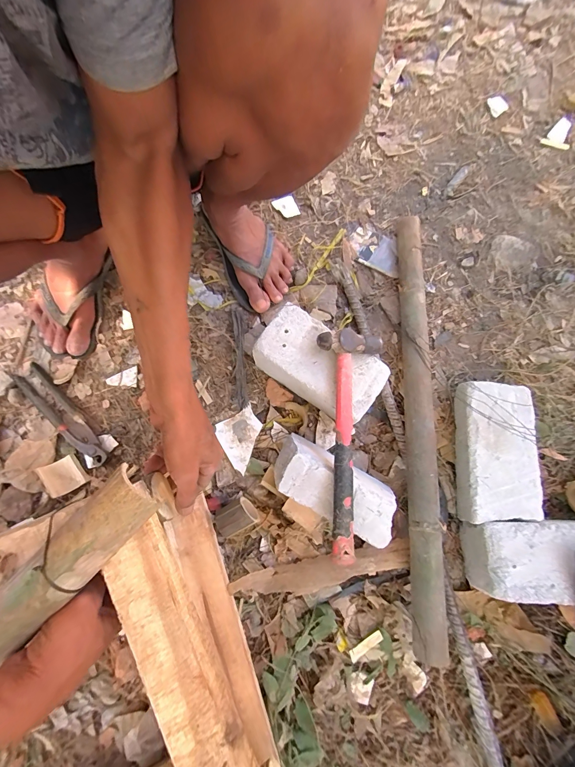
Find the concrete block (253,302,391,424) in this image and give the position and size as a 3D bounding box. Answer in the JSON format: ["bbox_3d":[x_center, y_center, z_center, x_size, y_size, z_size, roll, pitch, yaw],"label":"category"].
[{"bbox_3d":[0.049,-0.027,0.535,0.197,0.101,0.103,34,78,3],"label":"concrete block"}]

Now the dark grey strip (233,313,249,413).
[{"bbox_3d":[-0.086,-0.045,0.576,0.018,0.019,0.179,-5,78,-5],"label":"dark grey strip"}]

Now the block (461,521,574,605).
[{"bbox_3d":[0.410,0.248,0.468,0.265,0.099,0.103,0,78,-1],"label":"block"}]

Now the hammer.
[{"bbox_3d":[0.093,0.075,0.444,0.087,0.025,0.313,1,78,-4],"label":"hammer"}]

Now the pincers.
[{"bbox_3d":[-0.383,0.056,0.551,0.048,0.018,0.220,-44,84,-11],"label":"pincers"}]

